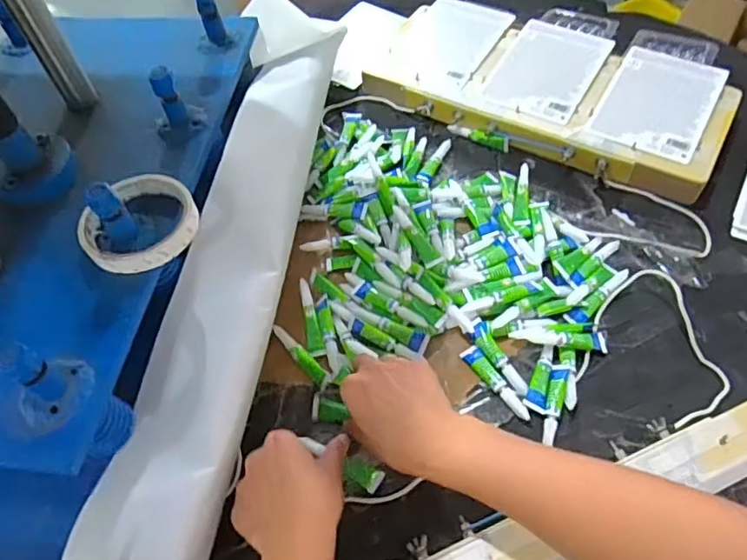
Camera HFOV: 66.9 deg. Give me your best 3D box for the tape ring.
[{"bbox_3d":[-0.186,-0.045,0.452,0.081,0.019,0.088,-2,55,3],"label":"tape ring"}]

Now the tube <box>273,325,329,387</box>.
[{"bbox_3d":[-0.071,0.070,0.537,0.015,0.009,0.074,-39,61,-20],"label":"tube"}]

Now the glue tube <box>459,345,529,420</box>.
[{"bbox_3d":[0.112,0.092,0.512,0.017,0.007,0.080,-33,59,-17],"label":"glue tube"}]

